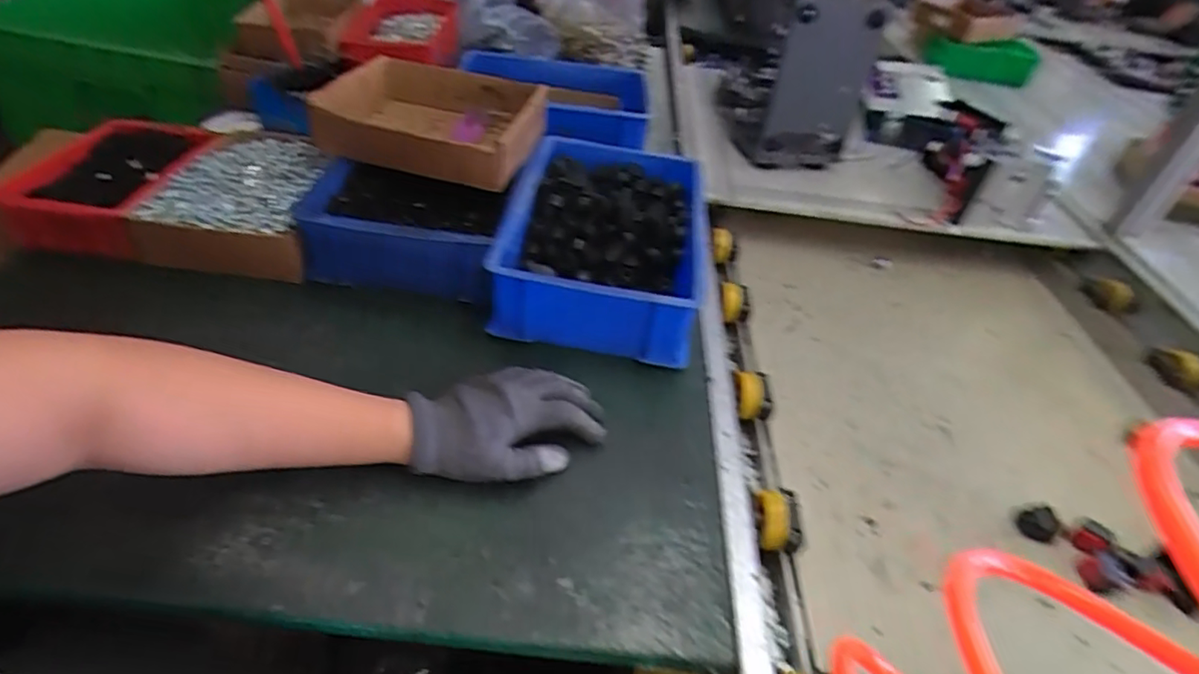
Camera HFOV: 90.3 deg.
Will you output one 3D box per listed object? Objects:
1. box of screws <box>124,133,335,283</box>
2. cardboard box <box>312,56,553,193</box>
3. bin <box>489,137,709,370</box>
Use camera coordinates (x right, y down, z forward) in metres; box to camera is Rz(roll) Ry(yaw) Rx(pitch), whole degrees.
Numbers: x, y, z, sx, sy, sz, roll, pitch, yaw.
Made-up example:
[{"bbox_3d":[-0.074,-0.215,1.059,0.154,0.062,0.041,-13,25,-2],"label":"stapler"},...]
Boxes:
[{"bbox_3d":[-0.373,-0.149,0.645,0.160,0.054,0.229,2,41,-7],"label":"box of screws"},{"bbox_3d":[-0.191,-0.249,0.683,0.232,0.065,0.191,12,40,5],"label":"cardboard box"},{"bbox_3d":[0.003,-0.110,0.655,0.196,0.092,0.297,7,40,-1],"label":"bin"}]

